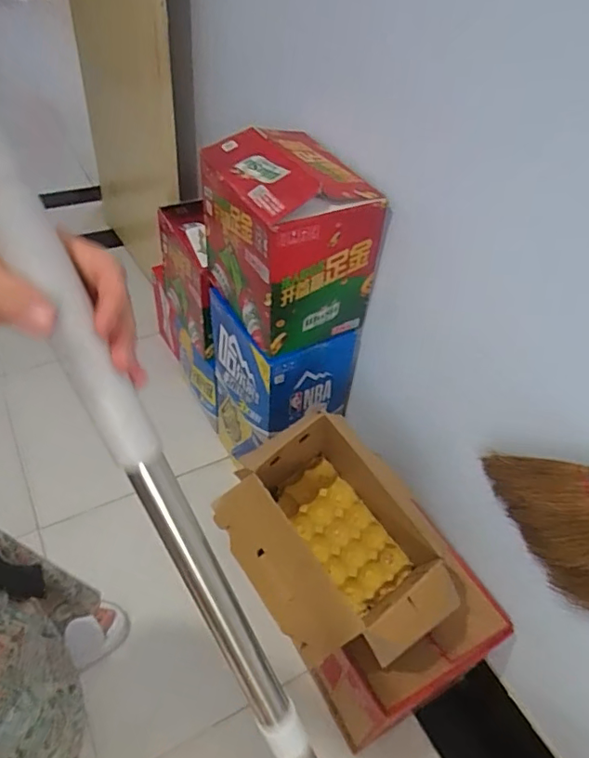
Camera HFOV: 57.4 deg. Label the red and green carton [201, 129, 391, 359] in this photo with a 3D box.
[{"bbox_3d":[-0.016,-0.282,1.065,0.239,0.308,0.302,-19,50,-23],"label":"red and green carton"}]

